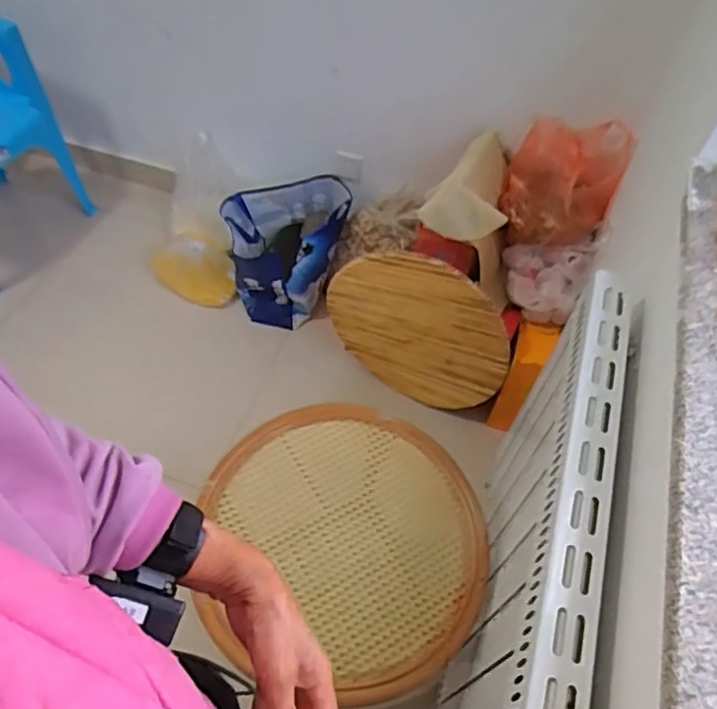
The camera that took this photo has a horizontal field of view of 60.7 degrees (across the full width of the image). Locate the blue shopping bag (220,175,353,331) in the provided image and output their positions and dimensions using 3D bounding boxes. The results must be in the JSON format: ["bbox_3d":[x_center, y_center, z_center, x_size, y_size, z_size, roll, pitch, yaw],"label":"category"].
[{"bbox_3d":[-0.213,-0.306,1.835,0.347,0.299,0.357,4,53,-1],"label":"blue shopping bag"}]

